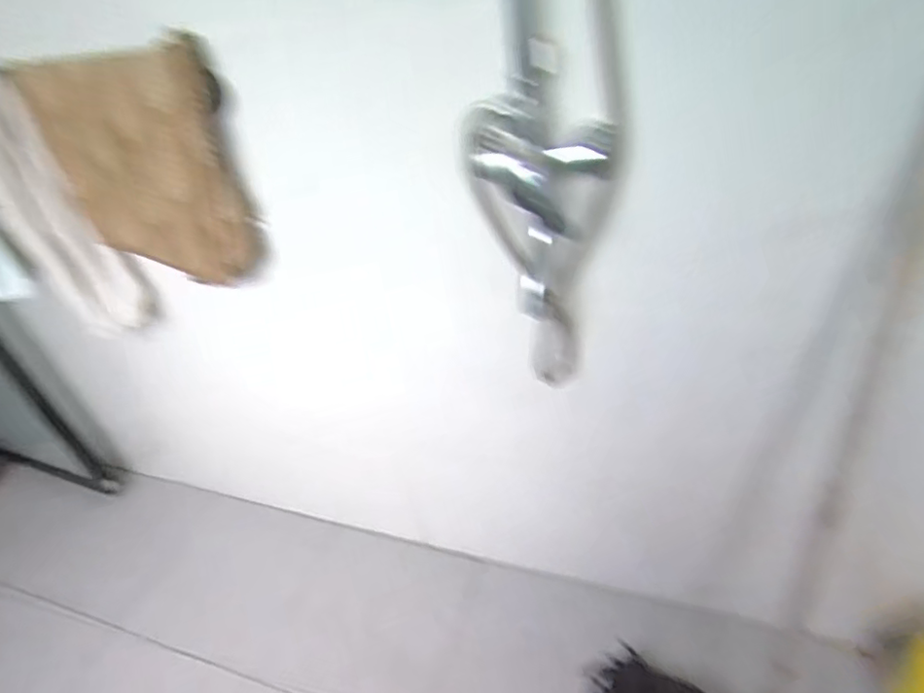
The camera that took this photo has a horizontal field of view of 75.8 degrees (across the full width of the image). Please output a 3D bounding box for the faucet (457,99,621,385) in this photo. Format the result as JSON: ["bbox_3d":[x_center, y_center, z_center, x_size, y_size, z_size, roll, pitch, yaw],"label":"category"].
[{"bbox_3d":[0.099,-0.115,0.748,0.158,0.383,0.123,-7,38,4],"label":"faucet"}]

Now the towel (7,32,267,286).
[{"bbox_3d":[-0.484,-0.273,0.907,0.301,0.330,0.081,9,42,23],"label":"towel"}]

